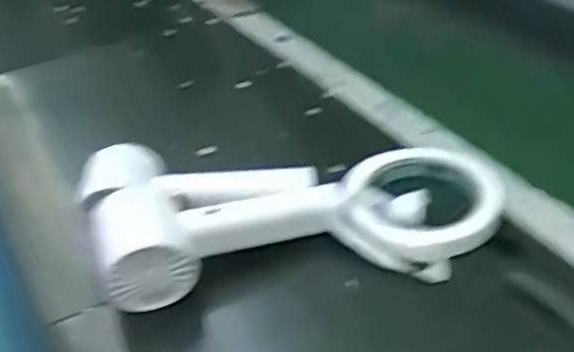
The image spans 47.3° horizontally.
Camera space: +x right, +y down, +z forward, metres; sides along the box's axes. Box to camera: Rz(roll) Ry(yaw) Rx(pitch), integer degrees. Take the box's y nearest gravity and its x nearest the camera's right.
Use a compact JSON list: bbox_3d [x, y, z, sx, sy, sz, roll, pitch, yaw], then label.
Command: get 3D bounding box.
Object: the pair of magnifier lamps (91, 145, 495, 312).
[{"bbox_3d":[0.009,0.018,0.424,0.272,0.063,0.109,-8,36,-6],"label":"pair of magnifier lamps"}]

